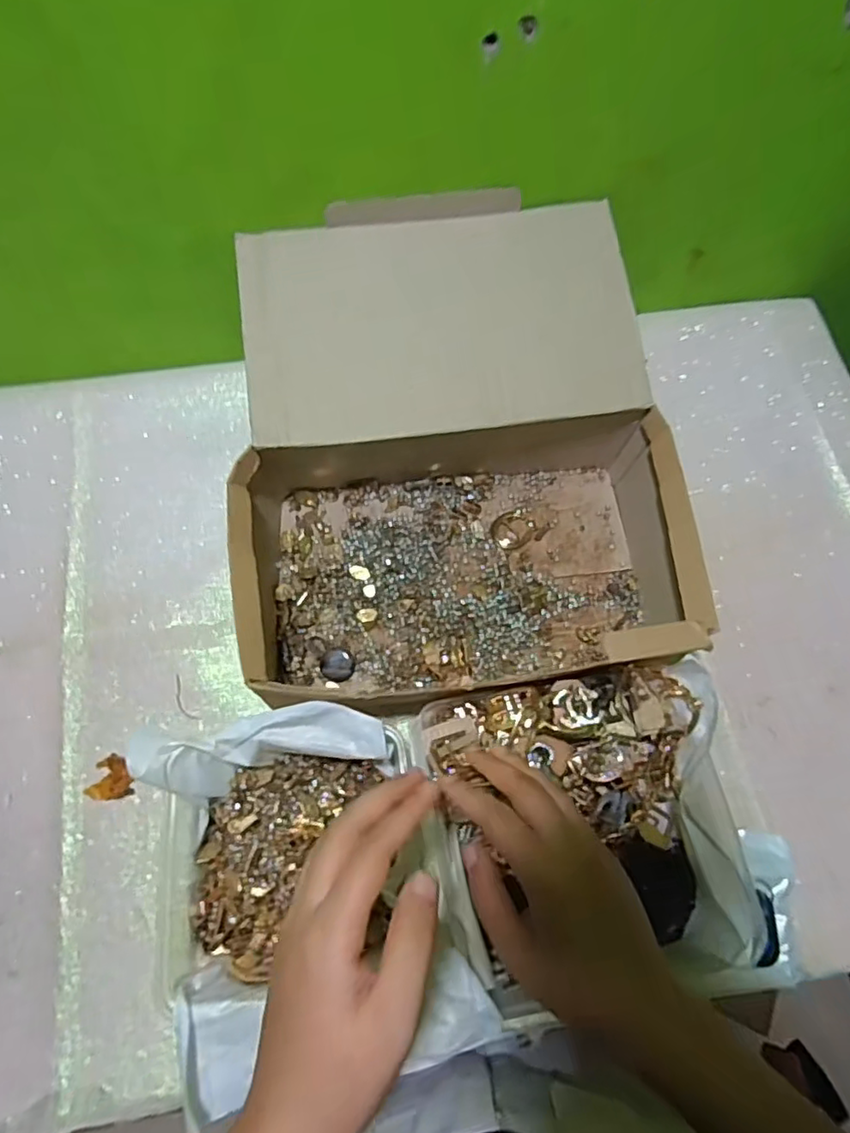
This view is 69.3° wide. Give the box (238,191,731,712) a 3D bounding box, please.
[{"bbox_3d":[0.021,-0.094,0.512,0.330,0.151,0.375,-6,69,-3],"label":"box"}]

